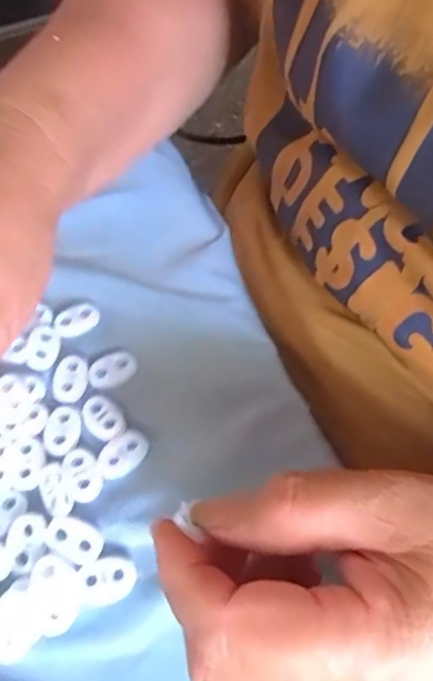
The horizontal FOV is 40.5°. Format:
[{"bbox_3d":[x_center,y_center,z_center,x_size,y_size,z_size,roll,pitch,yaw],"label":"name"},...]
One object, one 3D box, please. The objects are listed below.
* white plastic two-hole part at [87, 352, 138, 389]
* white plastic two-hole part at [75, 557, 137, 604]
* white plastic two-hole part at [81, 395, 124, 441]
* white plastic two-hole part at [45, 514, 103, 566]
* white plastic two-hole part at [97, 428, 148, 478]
[{"bbox_3d":[-0.048,0.013,0.267,0.022,0.004,0.015,-30,60,-14],"label":"white plastic two-hole part"},{"bbox_3d":[-0.042,0.089,0.220,0.022,0.004,0.015,-11,58,-3],"label":"white plastic two-hole part"},{"bbox_3d":[-0.049,0.033,0.254,0.015,0.004,0.021,-38,63,-18],"label":"white plastic two-hole part"},{"bbox_3d":[-0.055,0.076,0.226,0.022,0.004,0.014,23,62,18],"label":"white plastic two-hole part"},{"bbox_3d":[-0.040,0.047,0.246,0.023,0.004,0.014,-37,62,-18],"label":"white plastic two-hole part"}]

